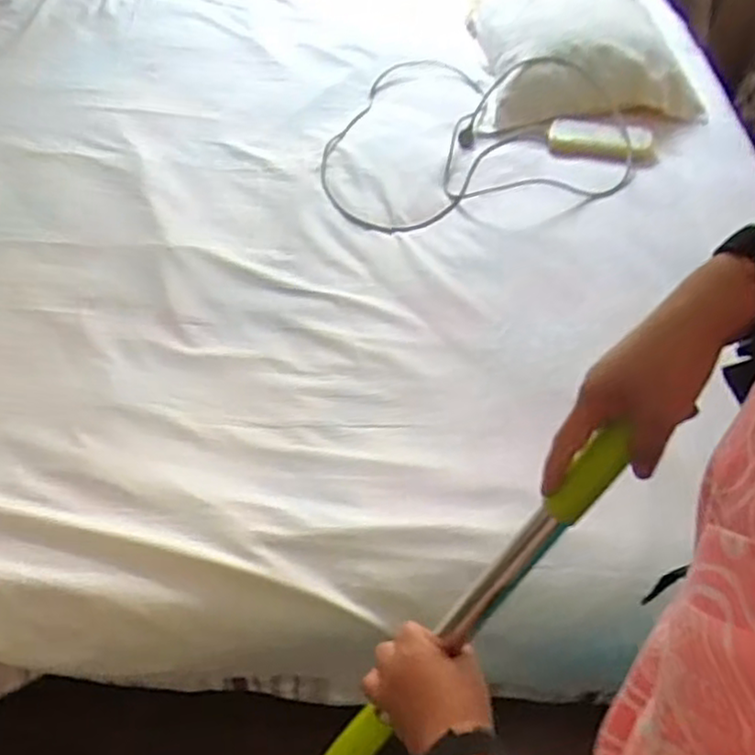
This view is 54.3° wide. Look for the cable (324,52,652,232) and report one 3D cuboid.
[{"bbox_3d":[0.205,-0.578,1.641,0.681,0.086,0.676,-9,49,-10],"label":"cable"}]

